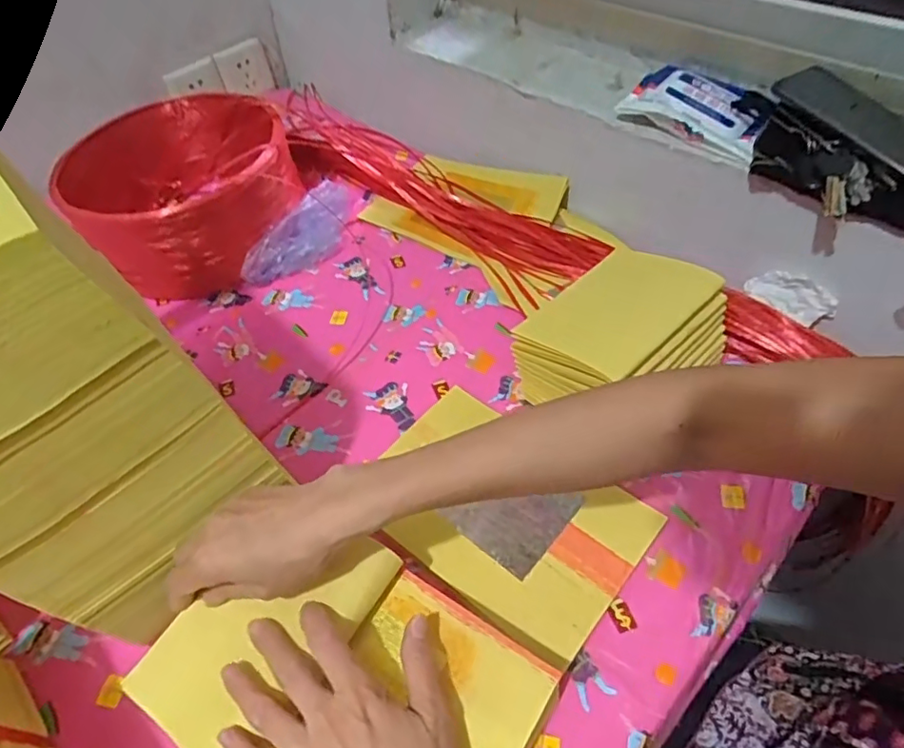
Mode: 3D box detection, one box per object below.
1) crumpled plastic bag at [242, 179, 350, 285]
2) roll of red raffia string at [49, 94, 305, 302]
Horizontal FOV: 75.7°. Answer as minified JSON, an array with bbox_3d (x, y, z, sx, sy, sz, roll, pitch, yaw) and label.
[{"bbox_3d":[-0.176,-0.180,0.730,0.067,0.054,0.190,21,55,21],"label":"crumpled plastic bag"},{"bbox_3d":[-0.328,-0.238,0.747,0.243,0.130,0.258,-3,50,3],"label":"roll of red raffia string"}]

